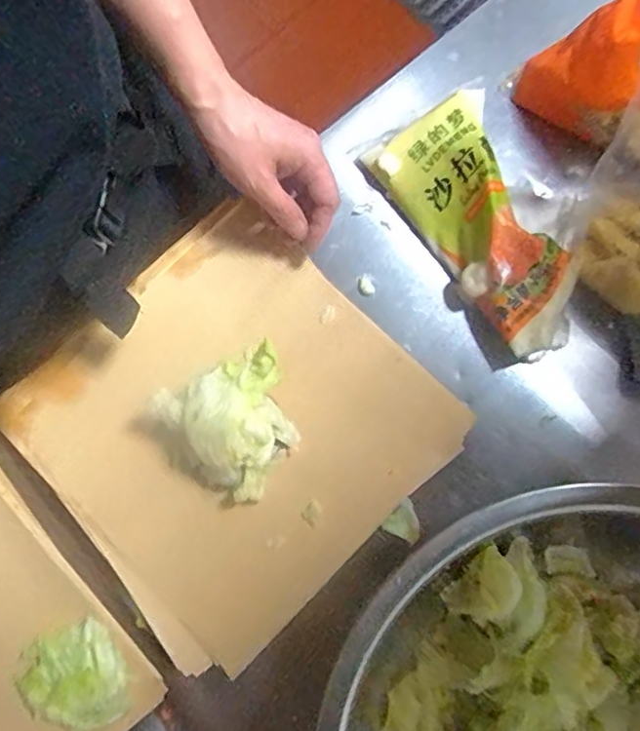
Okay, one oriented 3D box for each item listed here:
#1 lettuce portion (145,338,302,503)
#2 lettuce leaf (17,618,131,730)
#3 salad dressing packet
[{"bbox_3d":[-0.071,0.057,0.485,0.105,0.088,0.104,-1,78,3],"label":"lettuce portion"},{"bbox_3d":[-0.198,0.253,0.472,0.084,0.035,0.077,-22,78,-2],"label":"lettuce leaf"},{"bbox_3d":[0.149,-0.127,0.538,0.110,0.057,0.249,-27,78,-3],"label":"salad dressing packet"}]

